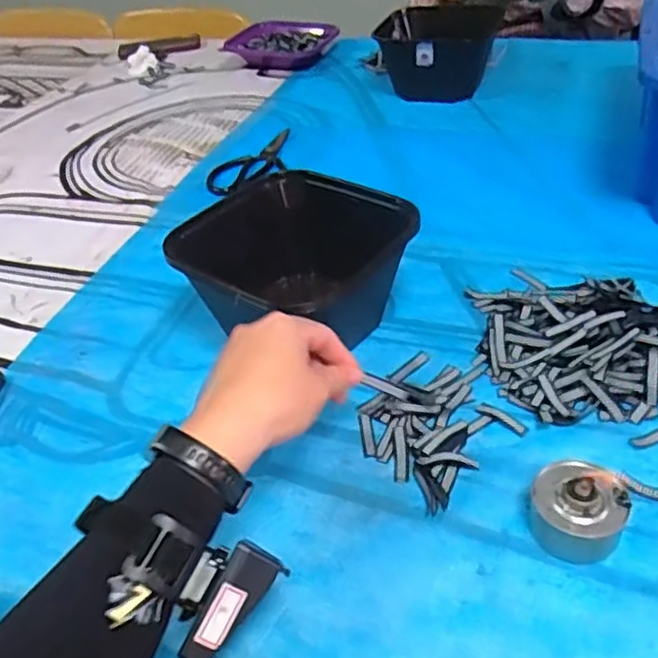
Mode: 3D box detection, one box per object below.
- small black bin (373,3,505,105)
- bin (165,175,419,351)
[{"bbox_3d":[0.163,-0.417,1.039,0.191,0.100,0.158,3,40,14],"label":"small black bin"},{"bbox_3d":[-0.031,-0.046,0.622,0.184,0.107,0.168,21,47,31],"label":"bin"}]

